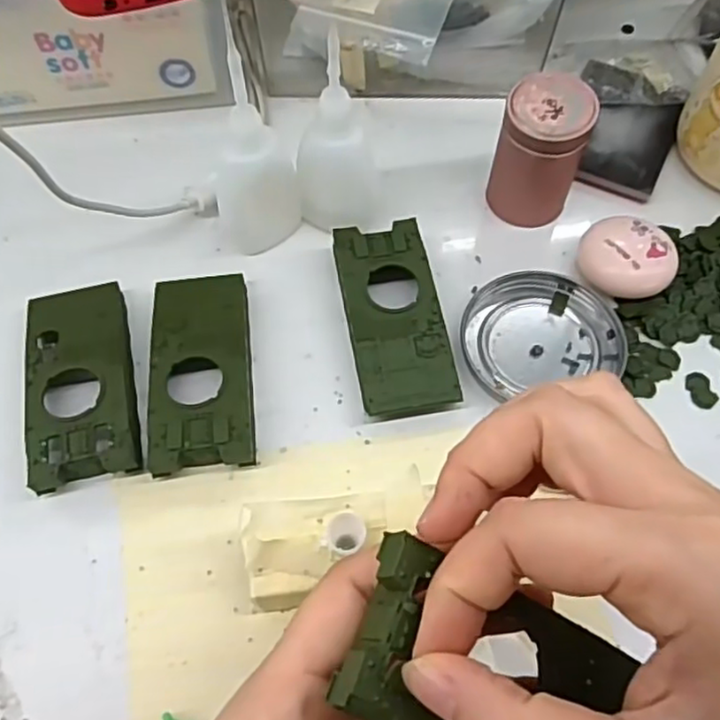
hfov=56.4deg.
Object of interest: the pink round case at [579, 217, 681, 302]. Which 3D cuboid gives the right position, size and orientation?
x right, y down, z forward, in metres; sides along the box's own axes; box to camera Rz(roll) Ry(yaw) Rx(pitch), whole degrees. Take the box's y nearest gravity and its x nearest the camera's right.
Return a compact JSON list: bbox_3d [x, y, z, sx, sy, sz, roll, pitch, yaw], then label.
[{"bbox_3d":[0.139,-0.053,0.351,0.047,0.022,0.041,27,64,15],"label":"pink round case"}]

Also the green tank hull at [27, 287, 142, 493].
[{"bbox_3d":[-0.133,0.009,0.322,0.046,0.022,0.106,-13,62,-7],"label":"green tank hull"}]

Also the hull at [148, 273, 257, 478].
[{"bbox_3d":[-0.076,0.004,0.323,0.046,0.022,0.104,-6,61,-3],"label":"hull"}]

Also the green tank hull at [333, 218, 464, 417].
[{"bbox_3d":[0.017,-0.022,0.337,0.046,0.021,0.103,-9,61,-5],"label":"green tank hull"}]

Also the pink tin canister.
[{"bbox_3d":[0.095,-0.110,0.358,0.044,0.070,0.036,11,62,7],"label":"pink tin canister"}]

